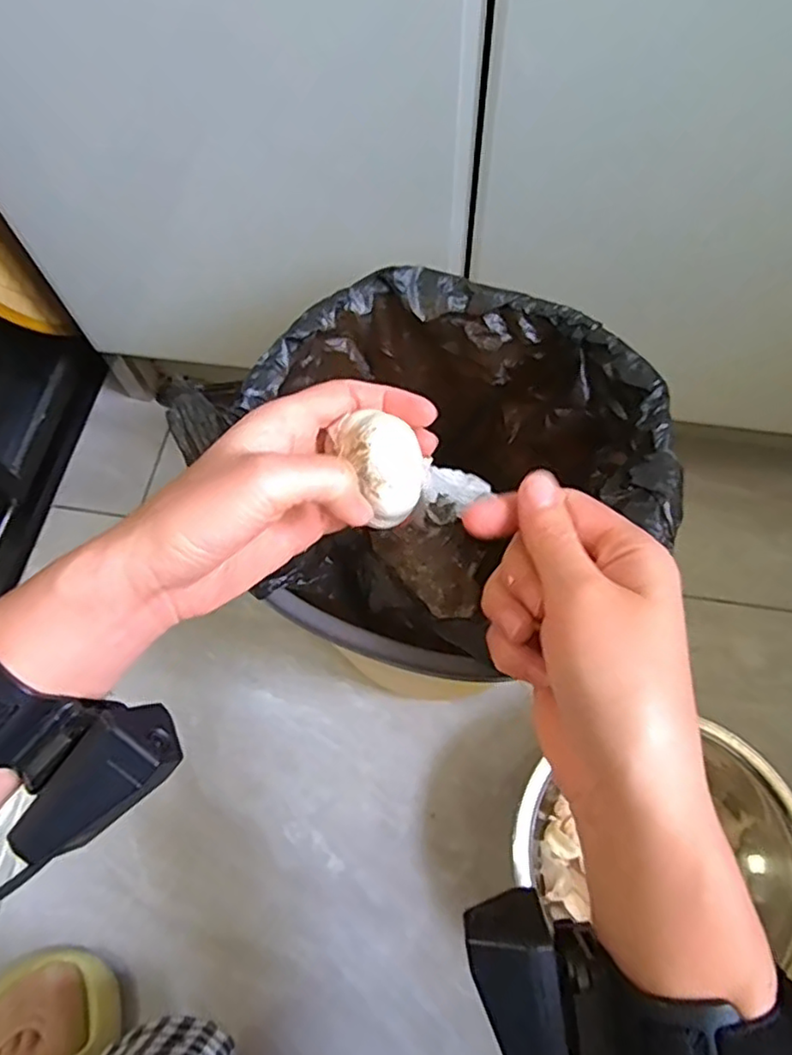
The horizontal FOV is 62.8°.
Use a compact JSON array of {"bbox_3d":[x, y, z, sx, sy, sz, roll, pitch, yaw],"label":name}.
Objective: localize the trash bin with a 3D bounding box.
[{"bbox_3d":[0.030,0.008,0.465,0.224,0.272,0.228,-1,67,2],"label":"trash bin"}]

